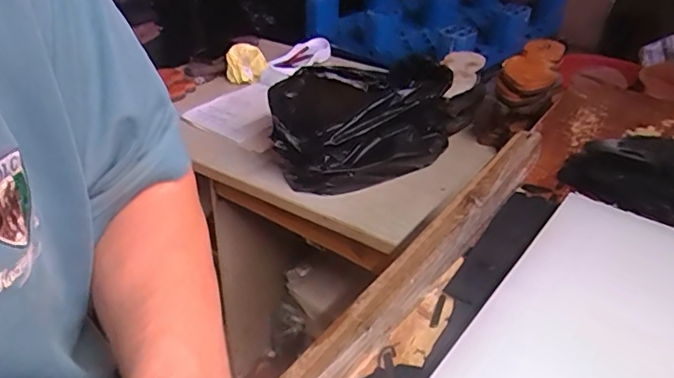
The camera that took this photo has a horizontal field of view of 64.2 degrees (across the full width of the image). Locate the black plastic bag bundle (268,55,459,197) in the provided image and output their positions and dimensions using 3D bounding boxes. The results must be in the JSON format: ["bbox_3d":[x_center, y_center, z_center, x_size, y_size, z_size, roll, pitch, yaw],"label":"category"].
[{"bbox_3d":[0.045,-0.122,1.032,0.367,0.160,0.228,-17,40,-25],"label":"black plastic bag bundle"}]

